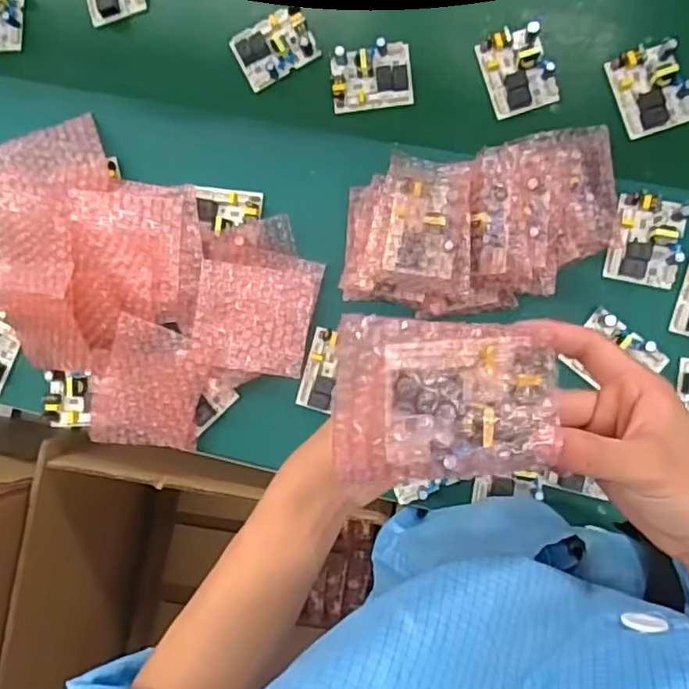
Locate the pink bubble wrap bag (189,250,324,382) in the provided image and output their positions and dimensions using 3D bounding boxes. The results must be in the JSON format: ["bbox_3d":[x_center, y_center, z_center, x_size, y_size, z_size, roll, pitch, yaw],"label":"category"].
[{"bbox_3d":[-0.088,-0.033,0.612,0.113,0.020,0.116,9,86,7],"label":"pink bubble wrap bag"}]

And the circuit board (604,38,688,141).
[{"bbox_3d":[0.297,-0.249,0.597,0.063,0.023,0.082,-17,84,5],"label":"circuit board"}]

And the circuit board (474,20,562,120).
[{"bbox_3d":[0.172,-0.274,0.614,0.063,0.023,0.080,-16,84,5],"label":"circuit board"}]

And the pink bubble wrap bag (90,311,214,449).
[{"bbox_3d":[-0.198,0.043,0.623,0.115,0.017,0.132,16,105,9],"label":"pink bubble wrap bag"}]

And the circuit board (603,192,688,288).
[{"bbox_3d":[0.284,-0.098,0.580,0.061,0.033,0.079,13,87,8],"label":"circuit board"}]

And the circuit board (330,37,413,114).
[{"bbox_3d":[0.027,-0.275,0.633,0.081,0.017,0.063,-4,85,6],"label":"circuit board"}]

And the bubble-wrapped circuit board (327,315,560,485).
[{"bbox_3d":[0.050,0.030,0.312,0.108,0.029,0.084,1,94,-7],"label":"bubble-wrapped circuit board"}]

